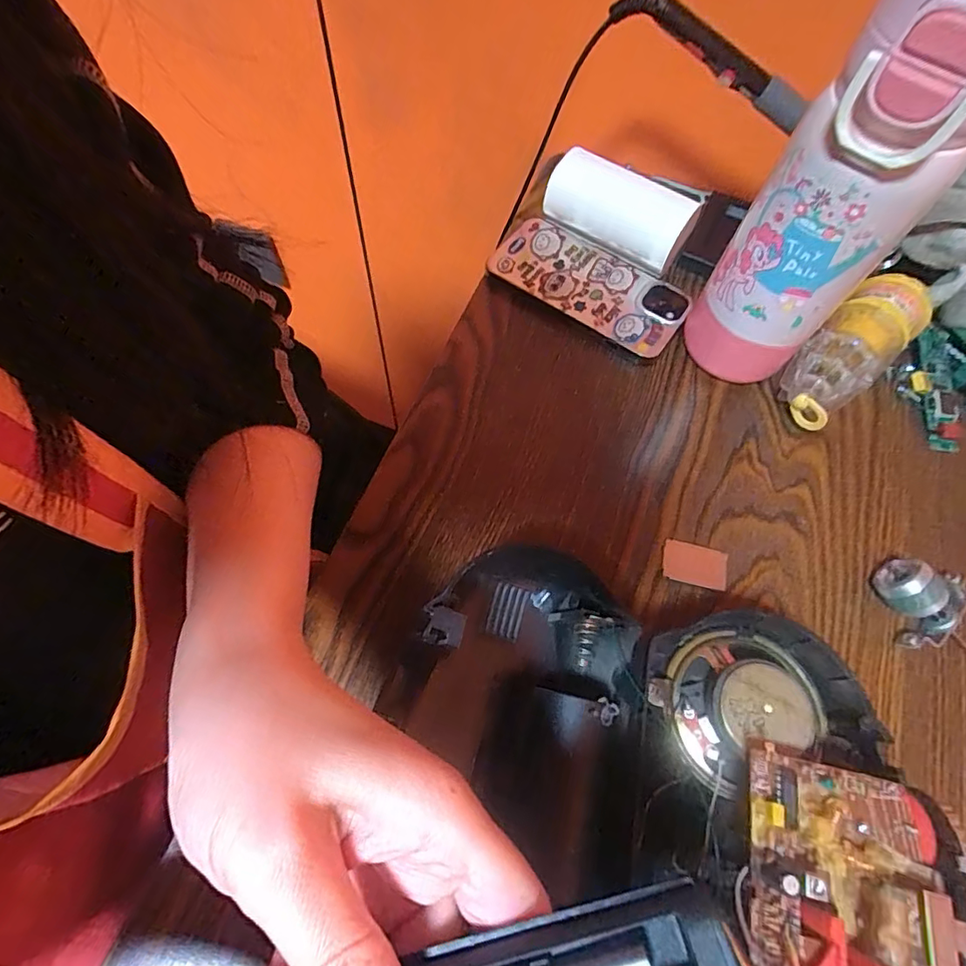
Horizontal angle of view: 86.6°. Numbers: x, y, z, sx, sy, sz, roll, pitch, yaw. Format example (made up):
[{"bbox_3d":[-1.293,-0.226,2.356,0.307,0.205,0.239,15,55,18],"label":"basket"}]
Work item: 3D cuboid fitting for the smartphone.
[{"bbox_3d":[0.077,-0.147,0.379,0.144,0.007,0.067,31,75,11],"label":"smartphone"}]

